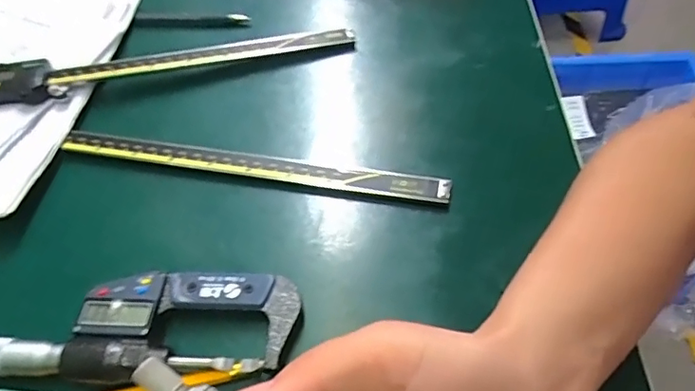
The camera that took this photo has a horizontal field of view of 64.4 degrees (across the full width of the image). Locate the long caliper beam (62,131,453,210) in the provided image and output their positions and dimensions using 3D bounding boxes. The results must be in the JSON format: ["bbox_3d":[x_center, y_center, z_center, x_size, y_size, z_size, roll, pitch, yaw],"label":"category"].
[{"bbox_3d":[-0.059,-0.021,0.335,0.240,0.008,0.017,9,56,9],"label":"long caliper beam"}]

